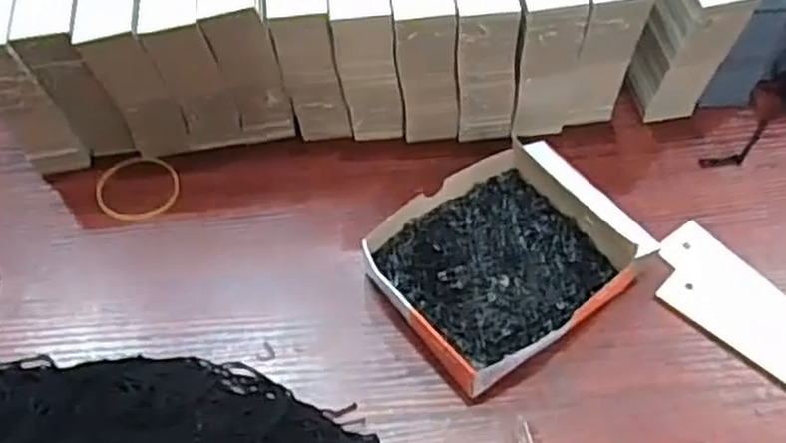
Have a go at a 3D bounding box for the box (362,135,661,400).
[{"bbox_3d":[0.061,0.018,0.436,0.130,0.025,0.107,-34,62,-18],"label":"box"}]

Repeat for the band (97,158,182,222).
[{"bbox_3d":[-0.156,-0.022,0.485,0.050,0.004,0.049,-1,57,1],"label":"band"}]

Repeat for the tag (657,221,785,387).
[{"bbox_3d":[0.195,0.059,0.413,0.047,0.004,0.139,-36,61,-15],"label":"tag"}]

